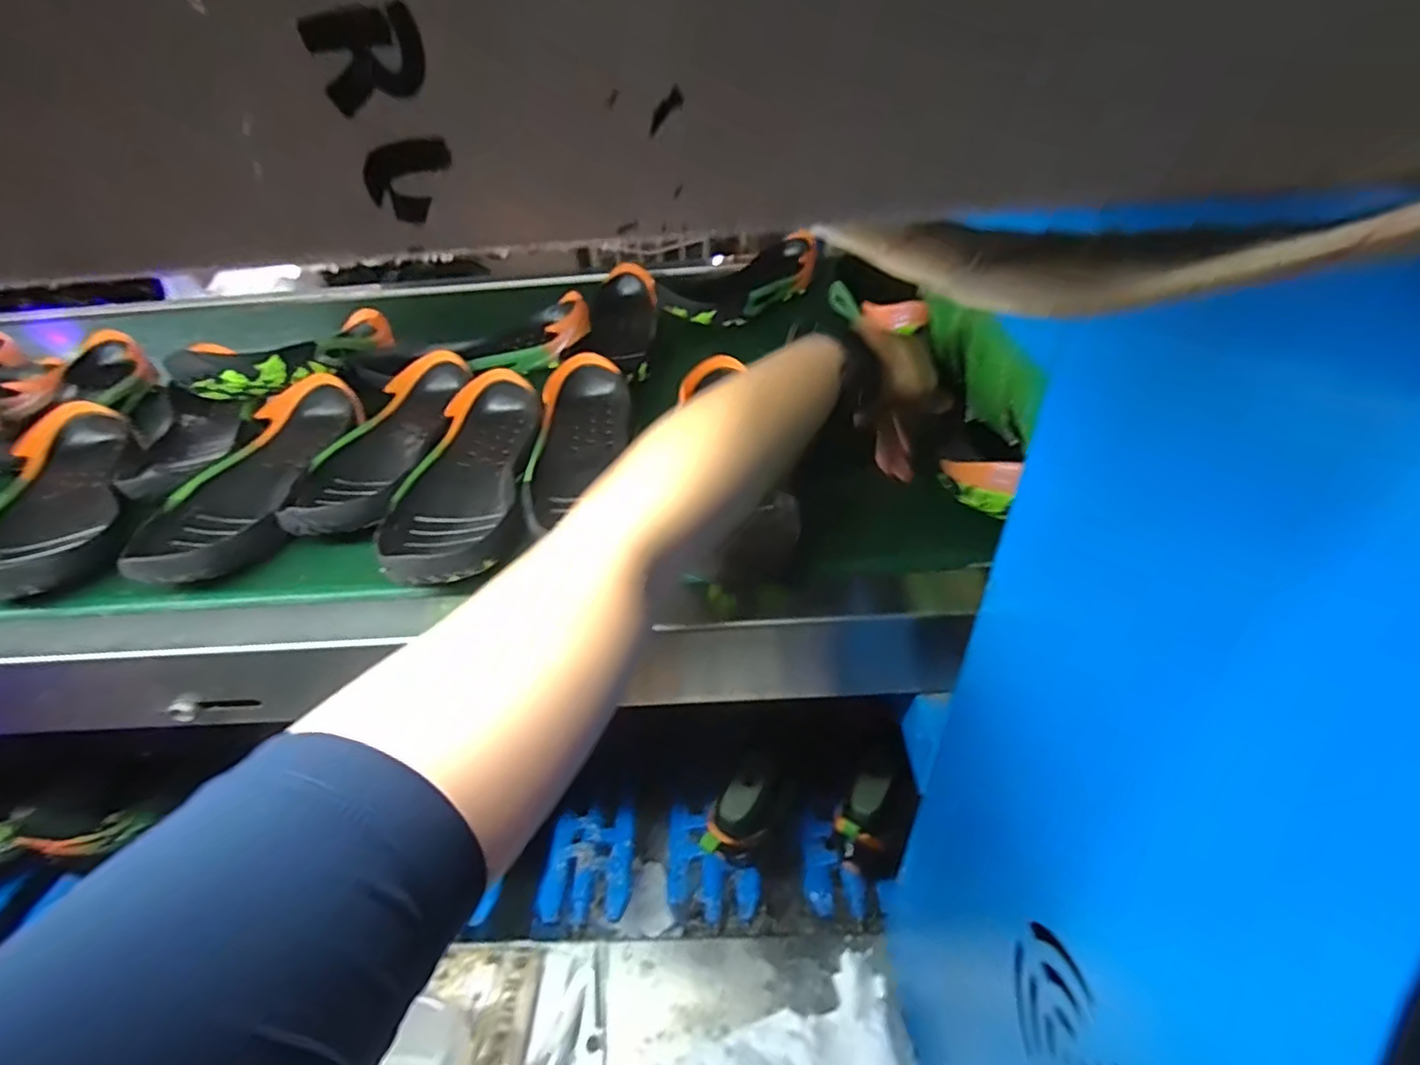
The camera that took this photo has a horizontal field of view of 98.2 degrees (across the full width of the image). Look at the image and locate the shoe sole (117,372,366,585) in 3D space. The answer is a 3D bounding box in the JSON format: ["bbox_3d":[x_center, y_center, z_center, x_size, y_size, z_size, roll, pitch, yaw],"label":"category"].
[{"bbox_3d":[-0.360,-0.041,0.478,0.098,0.035,0.239,-3,42,4],"label":"shoe sole"}]

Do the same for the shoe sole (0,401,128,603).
[{"bbox_3d":[-0.510,-0.023,0.475,0.099,0.044,0.236,-28,47,-22],"label":"shoe sole"}]

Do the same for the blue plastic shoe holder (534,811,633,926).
[{"bbox_3d":[-0.134,0.361,0.671,0.092,0.026,0.113,-5,42,1],"label":"blue plastic shoe holder"}]

